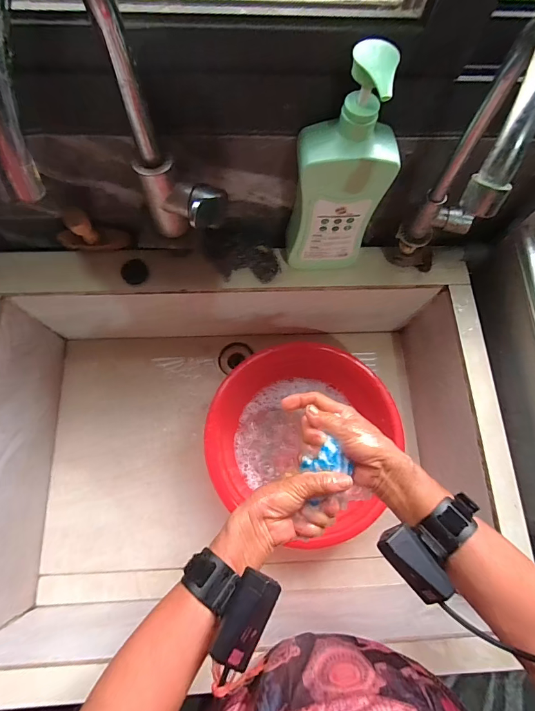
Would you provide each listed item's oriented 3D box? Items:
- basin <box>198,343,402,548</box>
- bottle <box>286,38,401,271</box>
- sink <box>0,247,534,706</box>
[{"bbox_3d":[0.061,0.135,0.621,0.308,0.089,0.288,1,74,-2],"label":"basin"},{"bbox_3d":[0.086,-0.199,0.433,0.103,0.272,0.071,14,74,2],"label":"bottle"},{"bbox_3d":[-0.039,0.129,0.578,0.723,0.215,0.526,-2,74,-2],"label":"sink"}]

